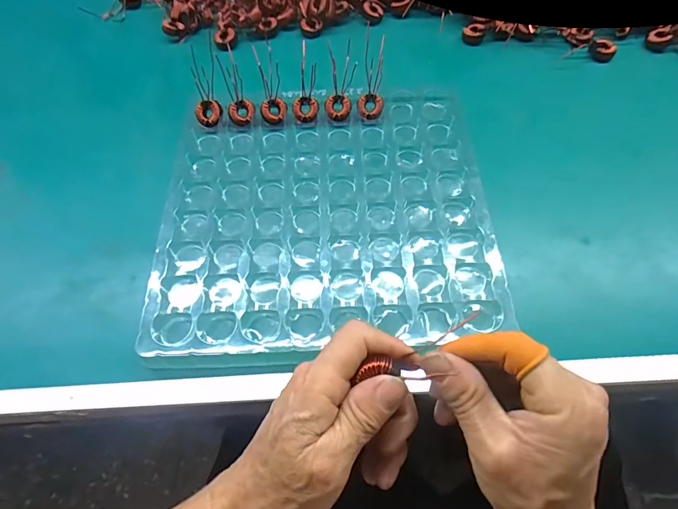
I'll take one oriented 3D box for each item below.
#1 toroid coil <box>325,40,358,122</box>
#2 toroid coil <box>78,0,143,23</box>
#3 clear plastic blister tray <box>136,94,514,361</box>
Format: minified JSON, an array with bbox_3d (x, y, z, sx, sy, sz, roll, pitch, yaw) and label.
[{"bbox_3d":[0.002,-0.184,0.449,0.029,0.025,0.086,9,84,7],"label":"toroid coil"},{"bbox_3d":[-0.304,-0.333,0.568,0.077,0.023,0.042,-27,64,-13],"label":"toroid coil"},{"bbox_3d":[-0.013,-0.041,0.386,0.278,0.021,0.261,-4,60,0],"label":"clear plastic blister tray"}]

